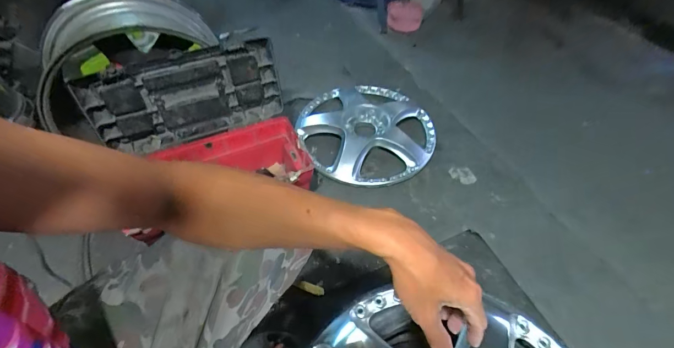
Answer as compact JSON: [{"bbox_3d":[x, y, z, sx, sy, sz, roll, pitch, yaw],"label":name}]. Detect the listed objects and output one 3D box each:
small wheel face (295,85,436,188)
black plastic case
[{"bbox_3d":[0.091,-0.146,1.083,0.405,0.069,0.427,1,50,-1],"label":"small wheel face"},{"bbox_3d":[-0.352,-0.184,0.821,0.433,0.209,0.075,-20,54,-18],"label":"black plastic case"}]

